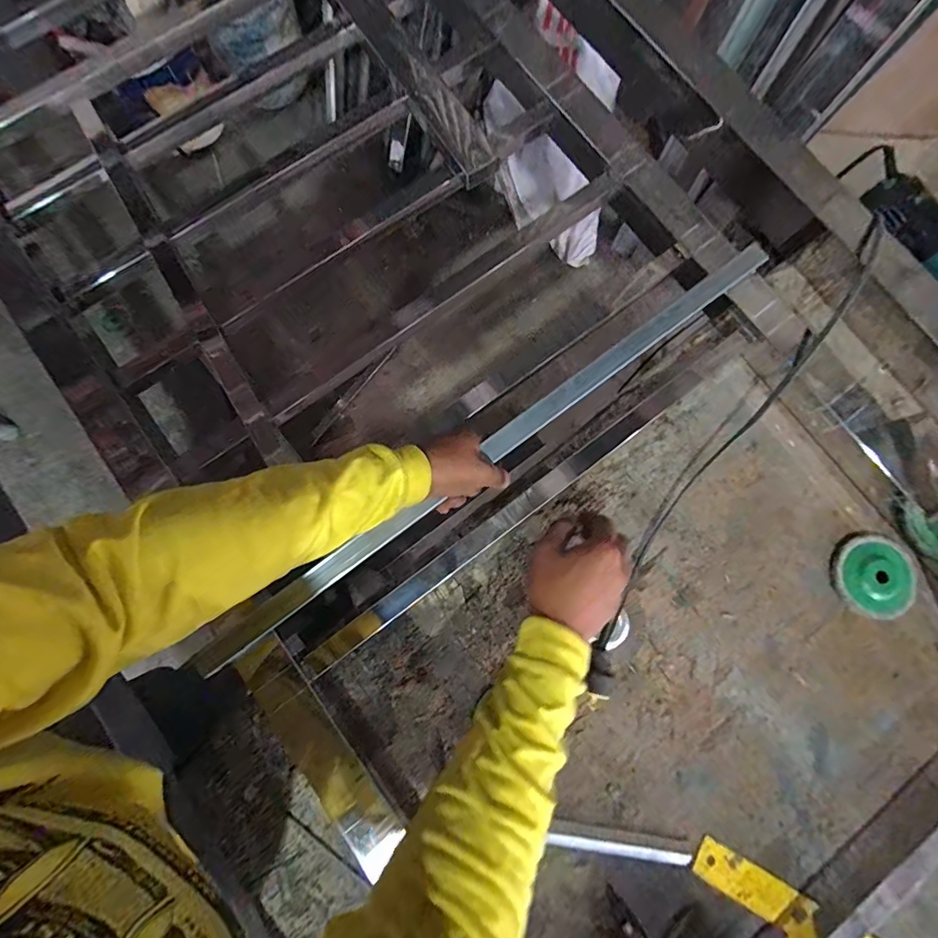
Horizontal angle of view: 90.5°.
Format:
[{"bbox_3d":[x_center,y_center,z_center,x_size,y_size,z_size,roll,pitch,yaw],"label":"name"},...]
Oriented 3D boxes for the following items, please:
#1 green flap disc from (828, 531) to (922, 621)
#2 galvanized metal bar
[{"bbox_3d":[0.478,0.125,0.543,0.099,0.017,0.095,0,78,-1],"label":"green flap disc"},{"bbox_3d":[0.036,-0.027,0.485,0.725,0.014,0.025,-37,81,-7],"label":"galvanized metal bar"}]

